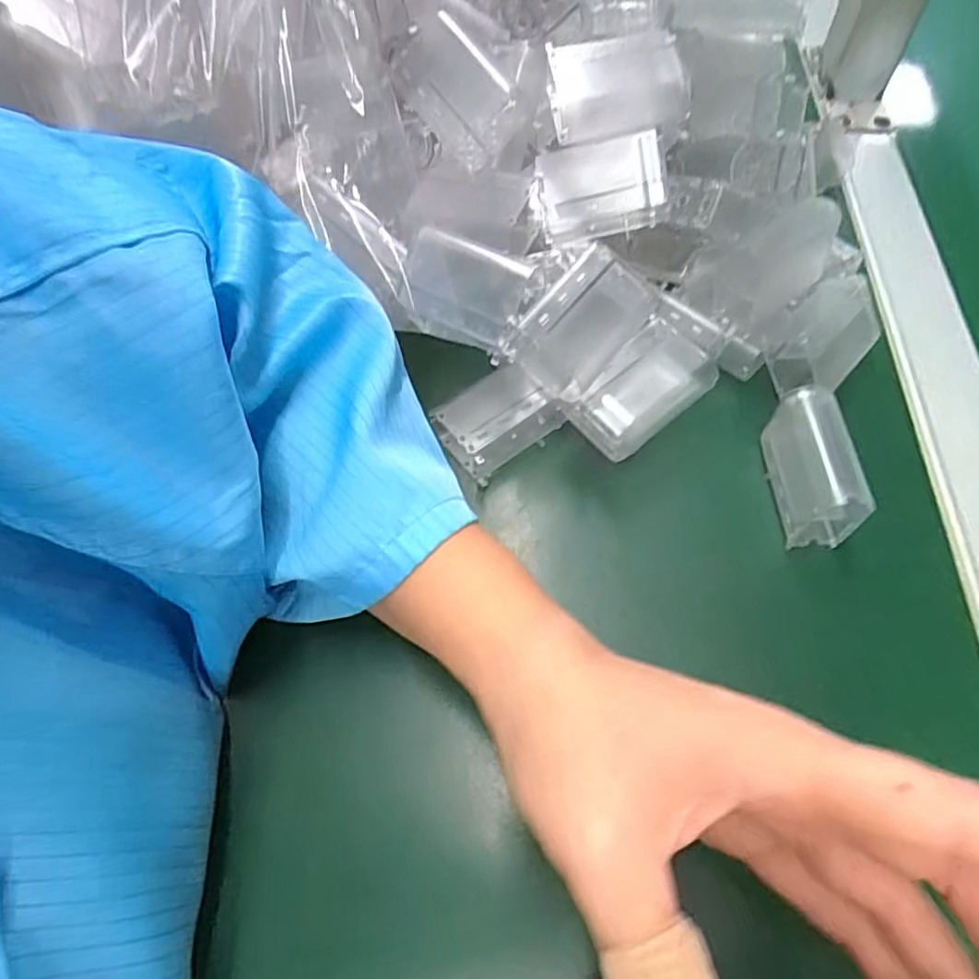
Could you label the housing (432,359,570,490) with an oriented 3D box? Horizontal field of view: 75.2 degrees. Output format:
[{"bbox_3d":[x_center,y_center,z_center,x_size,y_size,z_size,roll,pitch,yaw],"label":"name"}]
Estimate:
[{"bbox_3d":[0.004,-0.032,0.302,0.052,0.026,0.035,-34,65,-15],"label":"housing"}]

